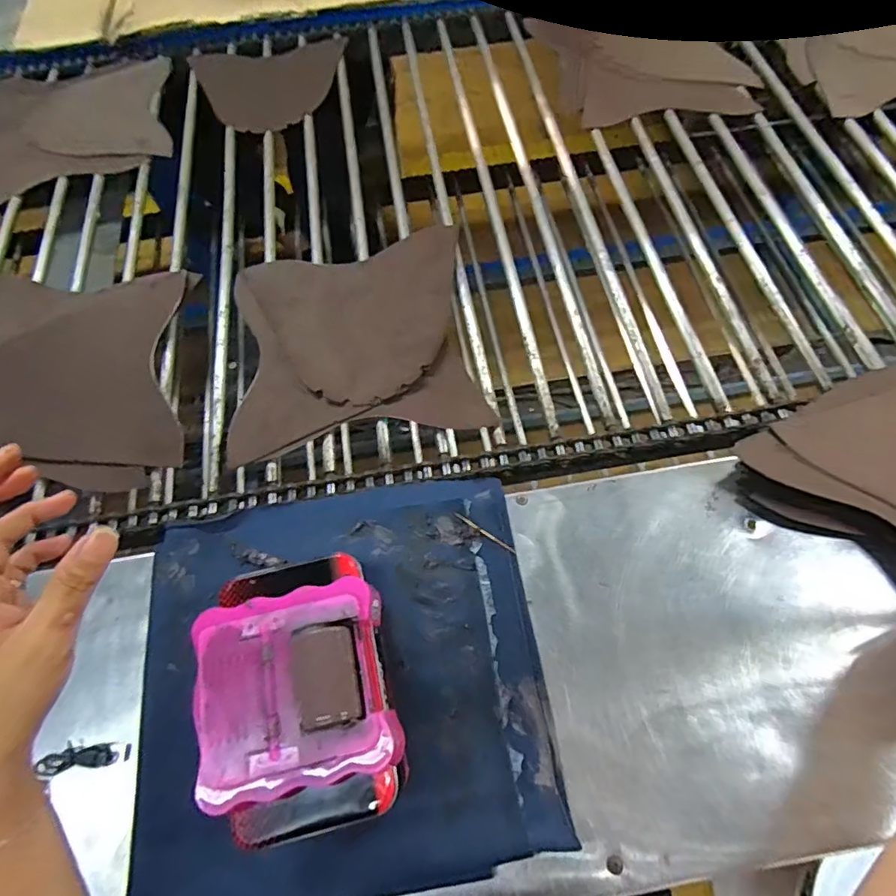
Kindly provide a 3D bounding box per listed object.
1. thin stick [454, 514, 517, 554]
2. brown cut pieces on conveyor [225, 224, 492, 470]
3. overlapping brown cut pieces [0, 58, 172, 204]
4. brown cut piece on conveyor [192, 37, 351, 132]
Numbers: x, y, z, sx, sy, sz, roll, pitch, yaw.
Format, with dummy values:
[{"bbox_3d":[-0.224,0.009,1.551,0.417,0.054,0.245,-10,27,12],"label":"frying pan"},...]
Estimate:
[{"bbox_3d":[0.032,0.075,0.478,0.063,0.004,0.004,31,70,16],"label":"thin stick"},{"bbox_3d":[-0.106,-0.125,0.602,0.258,0.016,0.263,-9,65,-2],"label":"brown cut pieces on conveyor"},{"bbox_3d":[-0.577,-0.472,0.791,0.319,0.042,0.288,-13,65,-4],"label":"overlapping brown cut pieces"},{"bbox_3d":[-0.265,-0.554,0.826,0.227,0.012,0.217,-14,63,-7],"label":"brown cut piece on conveyor"}]

